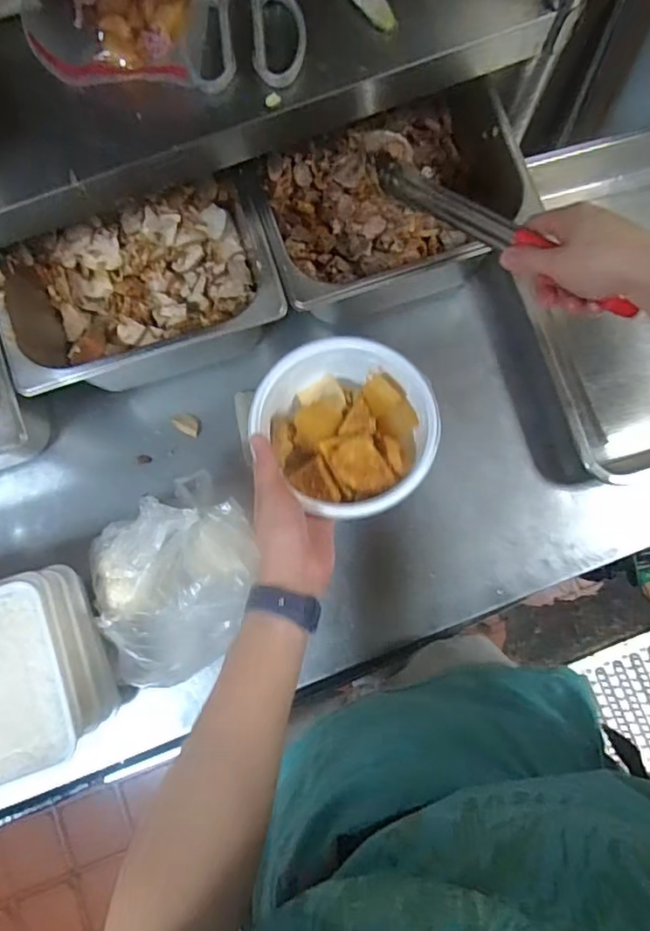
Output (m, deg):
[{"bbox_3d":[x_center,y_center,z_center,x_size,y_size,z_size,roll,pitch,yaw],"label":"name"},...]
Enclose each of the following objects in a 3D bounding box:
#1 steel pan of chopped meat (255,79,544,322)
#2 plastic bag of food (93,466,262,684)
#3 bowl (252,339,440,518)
[{"bbox_3d":[0.063,-0.273,0.624,0.257,0.155,0.196,-19,82,-2],"label":"steel pan of chopped meat"},{"bbox_3d":[-0.148,0.120,0.591,0.185,0.118,0.162,-36,83,-4],"label":"plastic bag of food"},{"bbox_3d":[0.021,-0.042,0.544,0.152,0.071,0.171,-38,83,-4],"label":"bowl"}]

